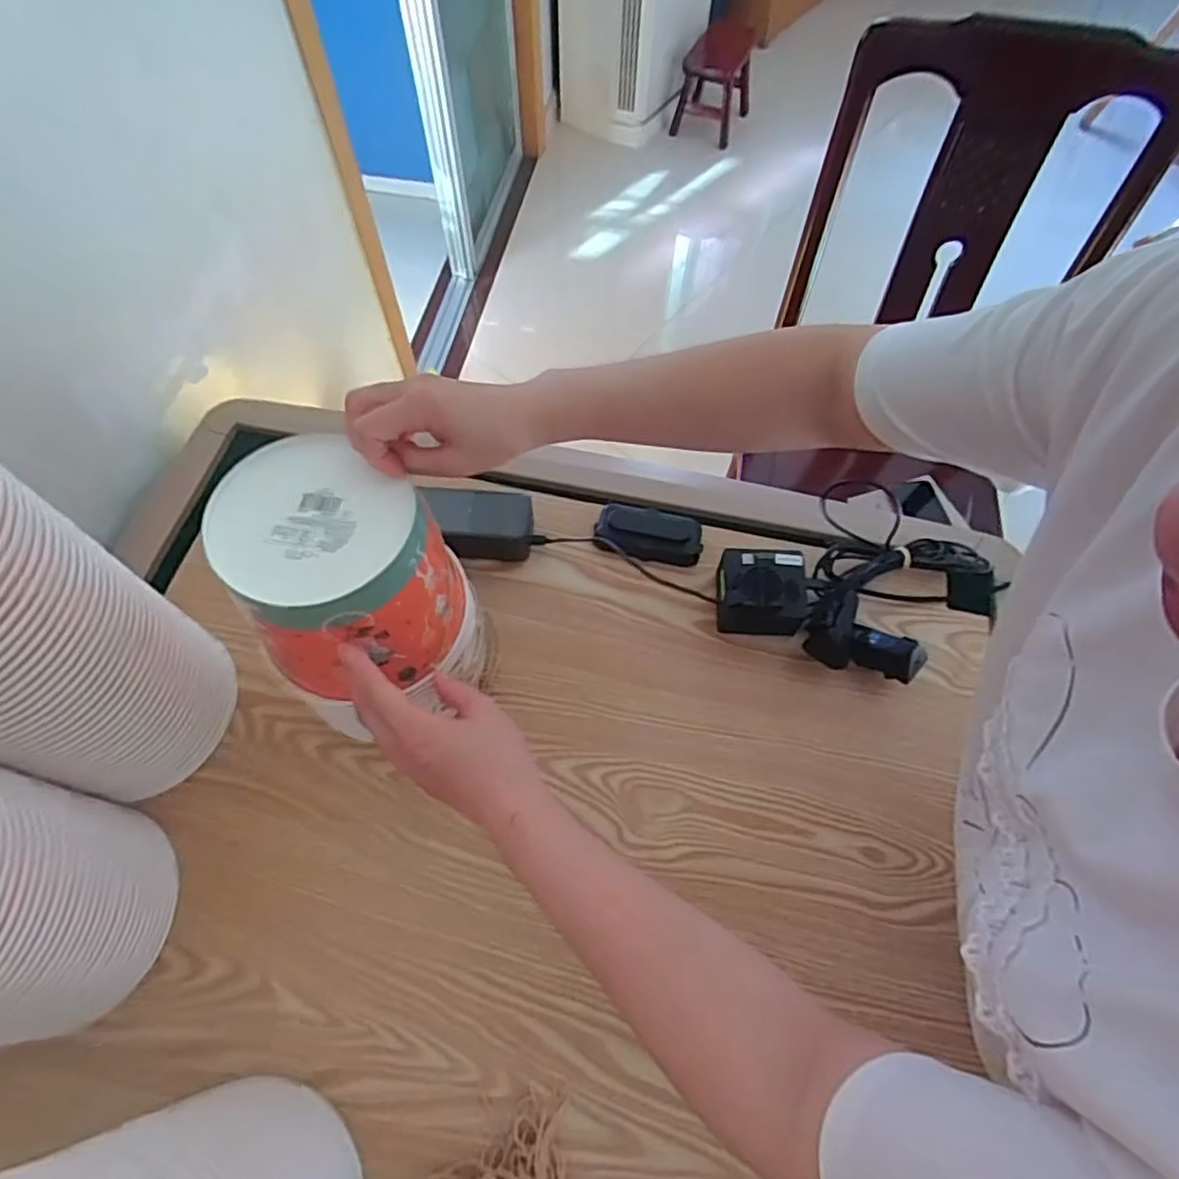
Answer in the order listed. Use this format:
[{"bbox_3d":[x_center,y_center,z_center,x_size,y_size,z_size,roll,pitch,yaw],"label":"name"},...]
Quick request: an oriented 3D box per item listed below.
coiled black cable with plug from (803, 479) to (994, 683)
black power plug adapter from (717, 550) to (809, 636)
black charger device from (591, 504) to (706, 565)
[{"bbox_3d":[0.311,-0.008,0.660,0.180,0.057,0.209,14,63,4],"label":"coiled black cable with plug"},{"bbox_3d":[0.165,0.002,0.656,0.081,0.059,0.072,5,63,0],"label":"black power plug adapter"},{"bbox_3d":[0.060,-0.056,0.692,0.105,0.029,0.058,6,63,0],"label":"black charger device"}]

